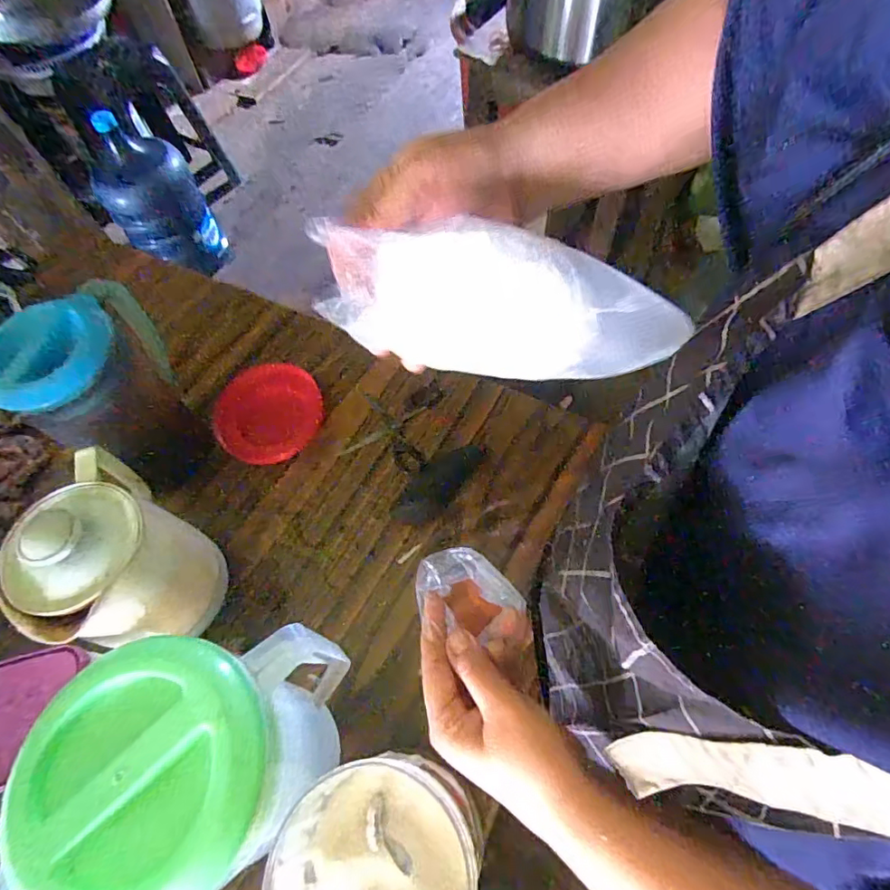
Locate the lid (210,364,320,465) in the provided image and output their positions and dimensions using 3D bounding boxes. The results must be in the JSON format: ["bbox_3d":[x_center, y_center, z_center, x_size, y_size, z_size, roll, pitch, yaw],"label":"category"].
[{"bbox_3d":[-0.238,-0.044,0.693,0.132,0.025,0.141,-1,64,2],"label":"lid"}]

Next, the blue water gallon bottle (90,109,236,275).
[{"bbox_3d":[-0.867,-0.724,1.566,0.248,0.476,0.287,-25,65,-9],"label":"blue water gallon bottle"}]

